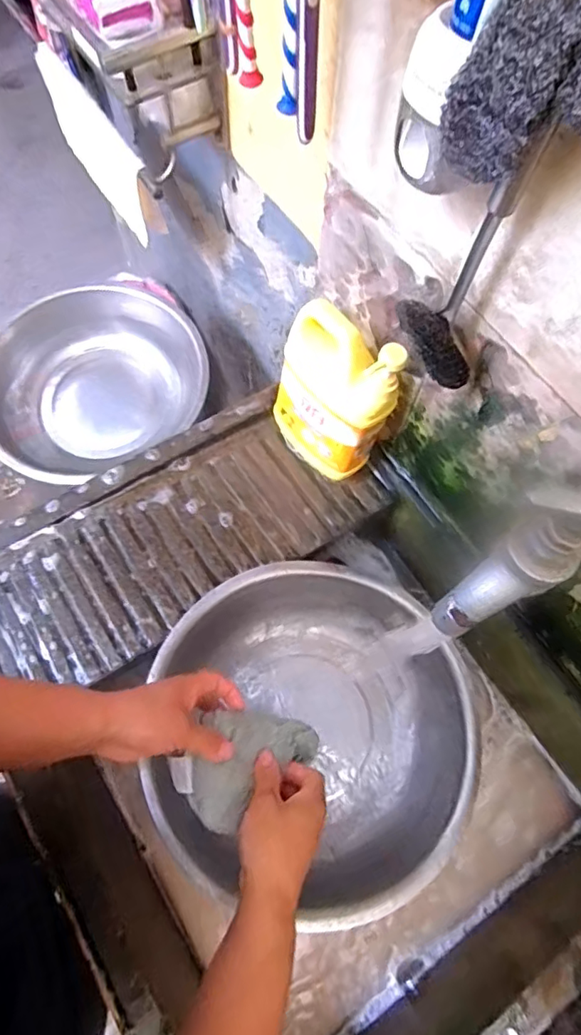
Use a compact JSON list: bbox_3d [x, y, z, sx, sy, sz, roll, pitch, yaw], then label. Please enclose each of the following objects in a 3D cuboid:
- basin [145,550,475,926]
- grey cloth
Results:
[{"bbox_3d":[0.028,0.257,0.678,0.360,0.169,0.360,1,69,-1],"label":"basin"},{"bbox_3d":[-0.042,0.215,0.495,0.123,0.071,0.083,-34,74,-14],"label":"grey cloth"}]

